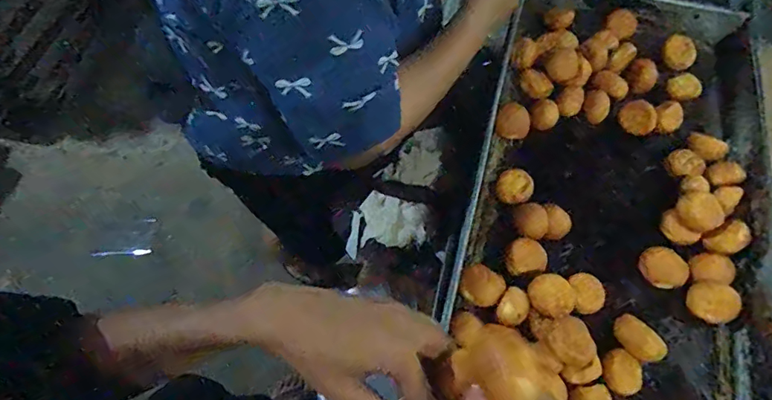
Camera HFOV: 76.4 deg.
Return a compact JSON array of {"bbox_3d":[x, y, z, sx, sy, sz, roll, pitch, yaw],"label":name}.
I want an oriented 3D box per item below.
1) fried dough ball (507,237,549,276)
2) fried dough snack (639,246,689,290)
[{"bbox_3d":[0.178,0.075,0.630,0.051,0.036,0.044,-4,62,-3],"label":"fried dough ball"},{"bbox_3d":[0.352,0.089,0.627,0.046,0.030,0.055,-33,67,-17],"label":"fried dough snack"}]

